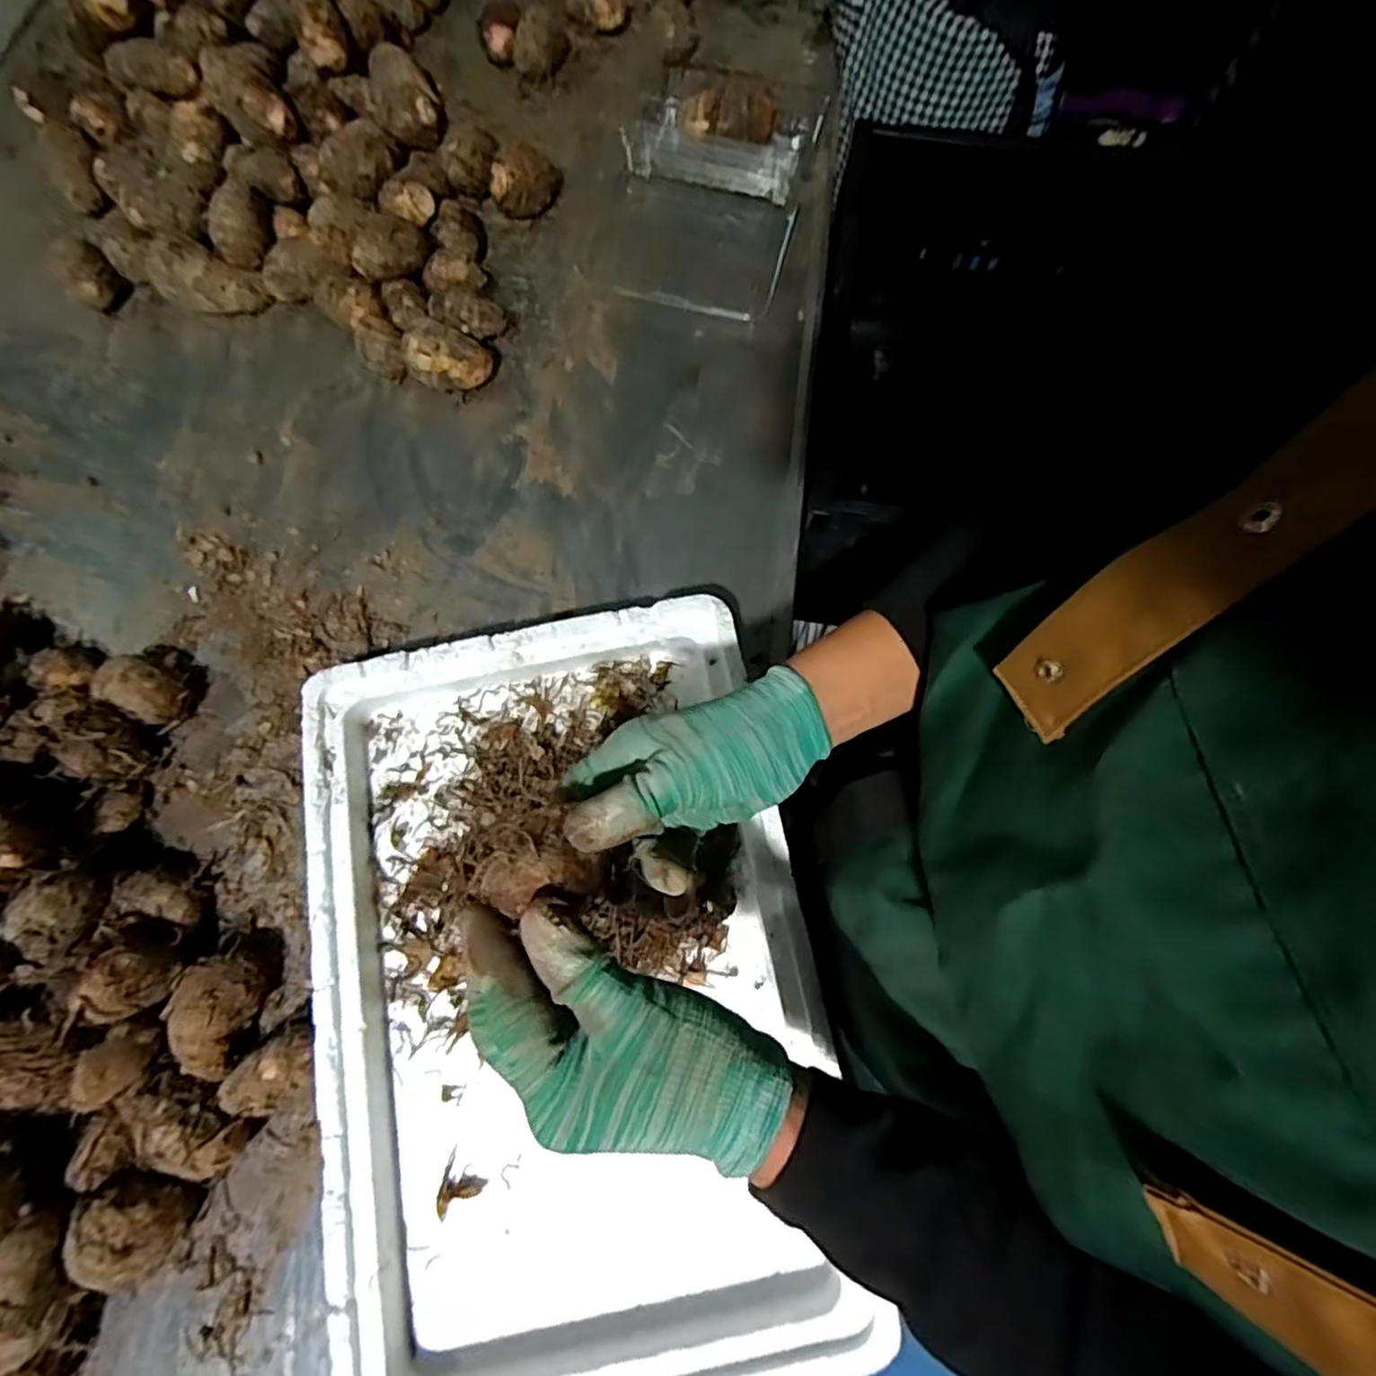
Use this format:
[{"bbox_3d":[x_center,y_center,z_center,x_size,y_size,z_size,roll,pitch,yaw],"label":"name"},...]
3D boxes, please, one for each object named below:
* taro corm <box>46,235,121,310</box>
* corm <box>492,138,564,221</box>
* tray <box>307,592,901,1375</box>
[{"bbox_3d":[-0.508,-0.347,0.575,0.042,0.049,0.041,-43,79,-10],"label":"taro corm"},{"bbox_3d":[-0.143,-0.441,0.589,0.060,0.047,0.045,-1,75,0],"label":"corm"},{"bbox_3d":[-0.073,0.177,0.430,0.299,0.047,0.454,-10,75,-2],"label":"tray"}]

